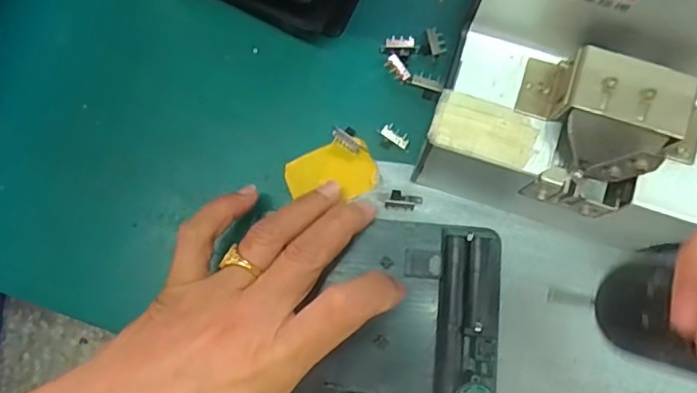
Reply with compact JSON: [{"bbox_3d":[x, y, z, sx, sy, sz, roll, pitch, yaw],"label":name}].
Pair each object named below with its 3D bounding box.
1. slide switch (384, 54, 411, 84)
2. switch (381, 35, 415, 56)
[{"bbox_3d":[0.028,-0.072,0.308,0.009,0.004,0.017,-35,81,-6],"label":"slide switch"},{"bbox_3d":[0.028,-0.086,0.310,0.019,0.004,0.011,-4,79,0],"label":"switch"}]

